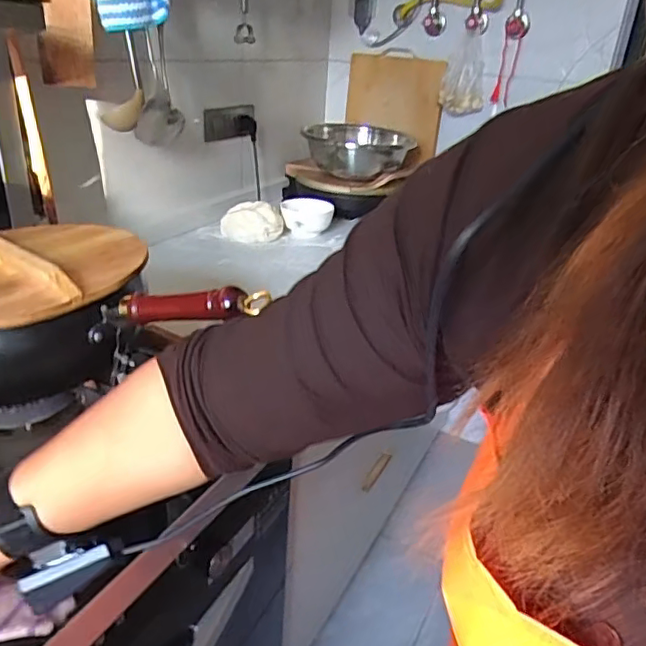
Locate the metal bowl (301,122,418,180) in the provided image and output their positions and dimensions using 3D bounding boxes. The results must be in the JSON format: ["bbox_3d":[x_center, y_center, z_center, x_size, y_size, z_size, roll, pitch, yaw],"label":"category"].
[{"bbox_3d":[0.089,-0.477,1.607,0.270,0.100,0.270,1,27,-6],"label":"metal bowl"}]

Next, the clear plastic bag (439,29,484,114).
[{"bbox_3d":[0.374,-0.658,1.546,0.107,0.190,0.036,15,28,20],"label":"clear plastic bag"}]

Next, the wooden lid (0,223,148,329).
[{"bbox_3d":[-0.340,-0.064,0.646,0.271,0.046,0.267,4,26,-2],"label":"wooden lid"}]

